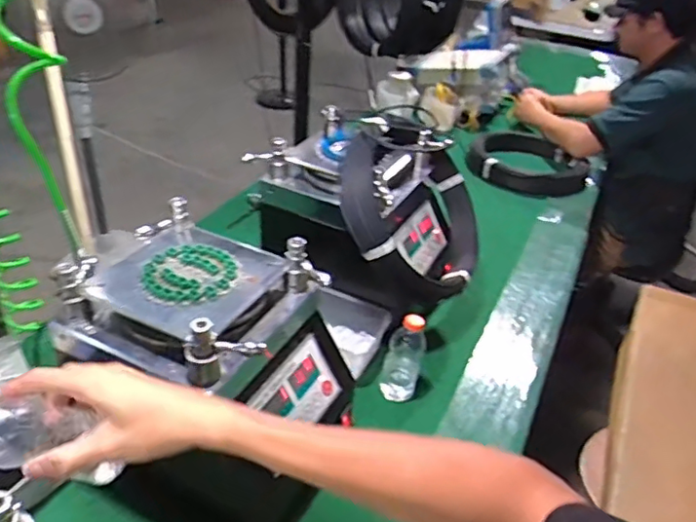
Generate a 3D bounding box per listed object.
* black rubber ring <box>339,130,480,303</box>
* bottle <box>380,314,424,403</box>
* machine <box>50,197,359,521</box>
[{"bbox_3d":[0.112,-0.075,0.953,0.061,0.277,0.295,-17,3,41],"label":"black rubber ring"},{"bbox_3d":[0.081,0.138,0.866,0.053,0.132,0.054,12,36,10],"label":"bottle"},{"bbox_3d":[-0.160,0.120,0.712,0.282,0.292,0.223,19,38,19],"label":"machine"}]

